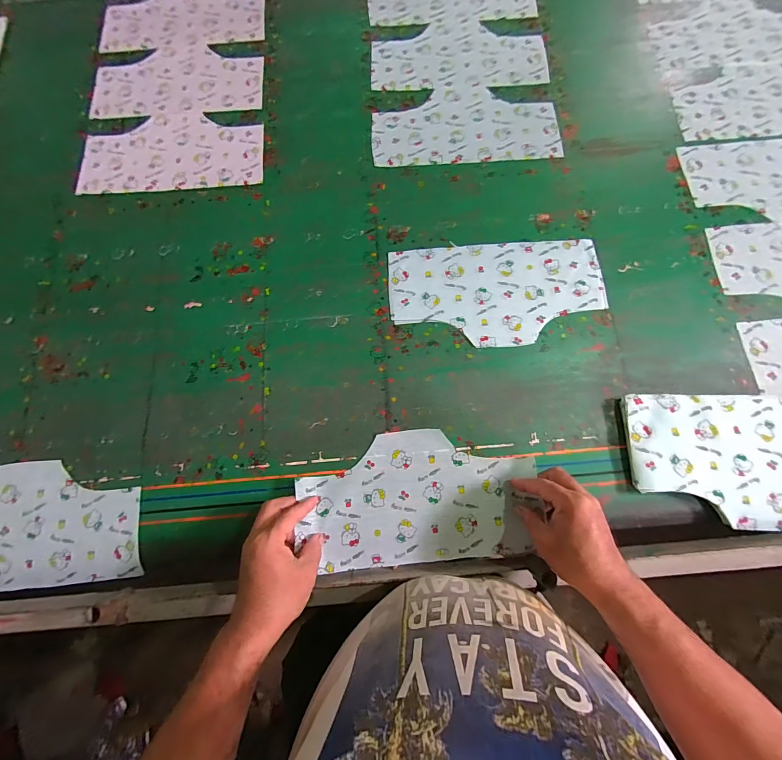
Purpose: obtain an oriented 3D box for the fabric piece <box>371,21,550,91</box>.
[{"bbox_3d":[0.126,-0.614,0.676,0.320,0.005,0.162,-2,74,0],"label":"fabric piece"}]

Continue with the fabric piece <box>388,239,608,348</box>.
[{"bbox_3d":[0.163,-0.135,0.551,0.322,0.006,0.169,-4,74,-1],"label":"fabric piece"}]

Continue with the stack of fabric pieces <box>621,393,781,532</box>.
[{"bbox_3d":[0.486,0.105,0.476,0.327,0.022,0.171,0,74,0],"label":"stack of fabric pieces"}]

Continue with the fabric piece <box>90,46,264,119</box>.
[{"bbox_3d":[-0.400,-0.562,0.675,0.312,0.006,0.158,-3,76,1],"label":"fabric piece"}]

